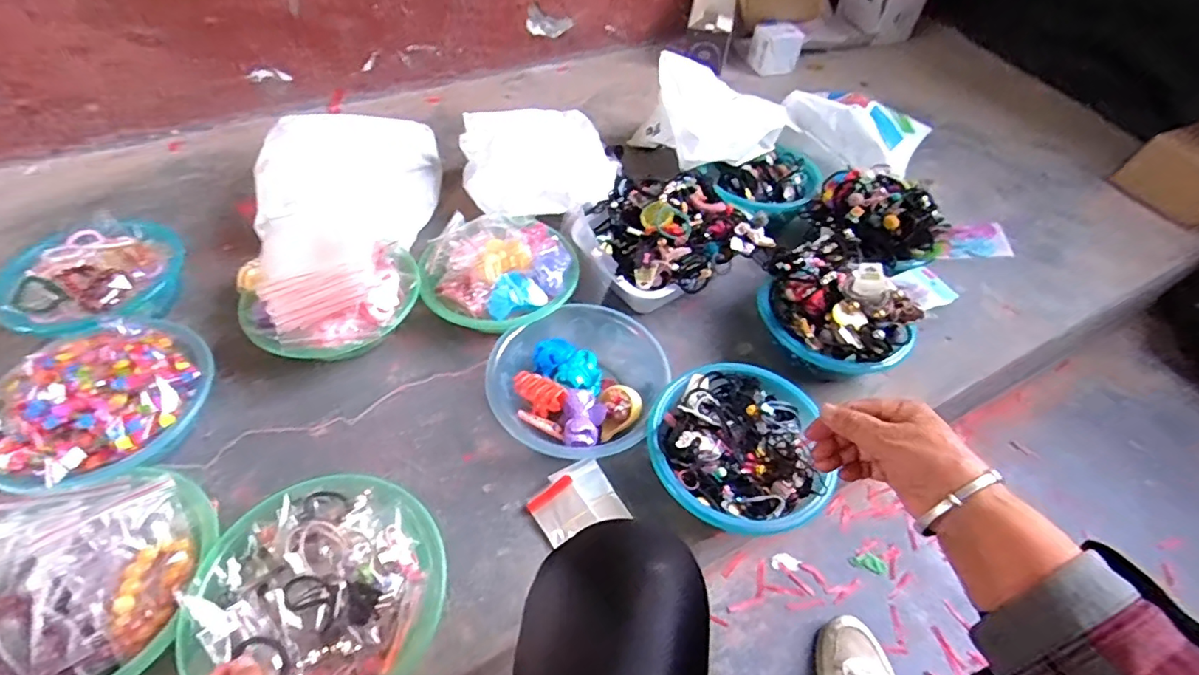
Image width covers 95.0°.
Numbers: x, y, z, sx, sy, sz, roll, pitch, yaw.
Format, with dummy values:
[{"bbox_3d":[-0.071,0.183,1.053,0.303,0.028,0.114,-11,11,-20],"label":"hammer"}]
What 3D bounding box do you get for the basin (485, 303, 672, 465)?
[{"bbox_3d":[-0.033,0.063,0.758,0.228,0.067,0.244,21,52,13],"label":"basin"}]

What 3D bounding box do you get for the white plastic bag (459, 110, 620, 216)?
[{"bbox_3d":[-0.110,-0.320,1.023,0.277,0.107,0.259,1,50,-3],"label":"white plastic bag"}]

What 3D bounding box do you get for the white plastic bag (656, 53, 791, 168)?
[{"bbox_3d":[0.247,-0.437,1.048,0.245,0.128,0.177,-17,54,-17],"label":"white plastic bag"}]

